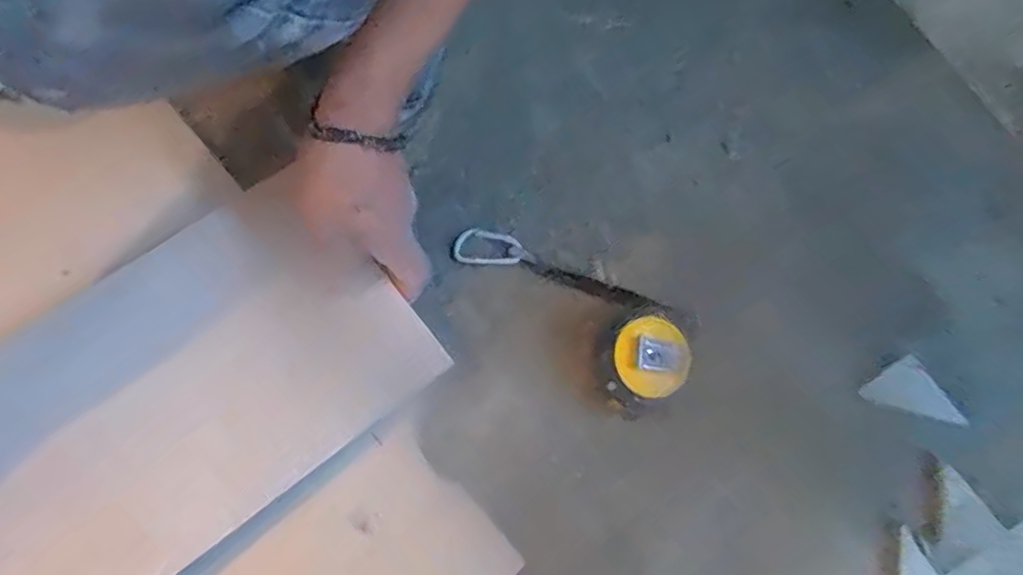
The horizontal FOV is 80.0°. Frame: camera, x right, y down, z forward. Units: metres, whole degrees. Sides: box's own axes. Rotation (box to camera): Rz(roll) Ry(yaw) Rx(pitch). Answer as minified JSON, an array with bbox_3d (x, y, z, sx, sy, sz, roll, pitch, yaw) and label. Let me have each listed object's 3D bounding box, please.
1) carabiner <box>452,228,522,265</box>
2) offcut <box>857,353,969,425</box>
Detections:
[{"bbox_3d":[-0.019,-0.030,0.476,0.053,0.010,0.030,15,75,4],"label":"carabiner"},{"bbox_3d":[0.297,0.072,0.450,0.074,0.004,0.038,14,75,3],"label":"offcut"}]

